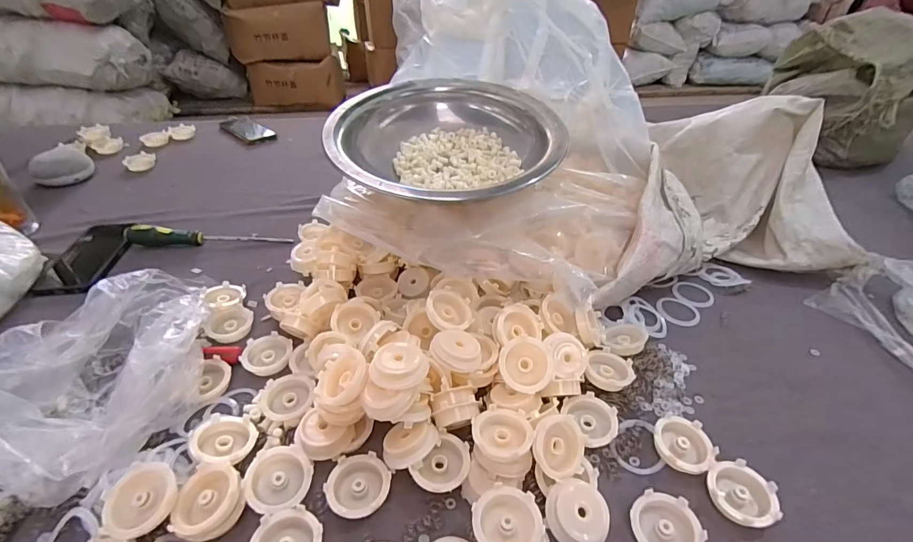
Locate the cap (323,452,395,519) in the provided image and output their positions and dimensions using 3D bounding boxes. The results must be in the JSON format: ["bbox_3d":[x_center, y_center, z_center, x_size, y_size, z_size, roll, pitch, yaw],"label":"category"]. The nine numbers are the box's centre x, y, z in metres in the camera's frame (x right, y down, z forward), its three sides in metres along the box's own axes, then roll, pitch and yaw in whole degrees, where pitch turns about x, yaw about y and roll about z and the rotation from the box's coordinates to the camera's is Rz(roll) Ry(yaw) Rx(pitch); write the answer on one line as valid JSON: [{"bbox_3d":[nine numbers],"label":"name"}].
[{"bbox_3d":[-0.086,0.190,0.378,0.054,0.016,0.051,1,38,-1],"label":"cap"}]

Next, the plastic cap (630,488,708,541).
[{"bbox_3d":[0.173,0.213,0.355,0.052,0.013,0.052,-8,39,-12],"label":"plastic cap"}]

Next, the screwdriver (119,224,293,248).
[{"bbox_3d":[-0.389,-0.059,0.670,0.232,0.032,0.029,-4,39,-7],"label":"screwdriver"}]

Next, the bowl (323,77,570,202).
[{"bbox_3d":[-0.016,-0.179,0.578,0.287,0.084,0.307,-21,44,-26],"label":"bowl"}]

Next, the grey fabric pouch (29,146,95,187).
[{"bbox_3d":[-0.765,-0.203,0.829,0.091,0.048,0.067,-29,47,-32],"label":"grey fabric pouch"}]

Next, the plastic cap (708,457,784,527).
[{"bbox_3d":[0.249,0.195,0.372,0.052,0.017,0.053,1,38,-1],"label":"plastic cap"}]

